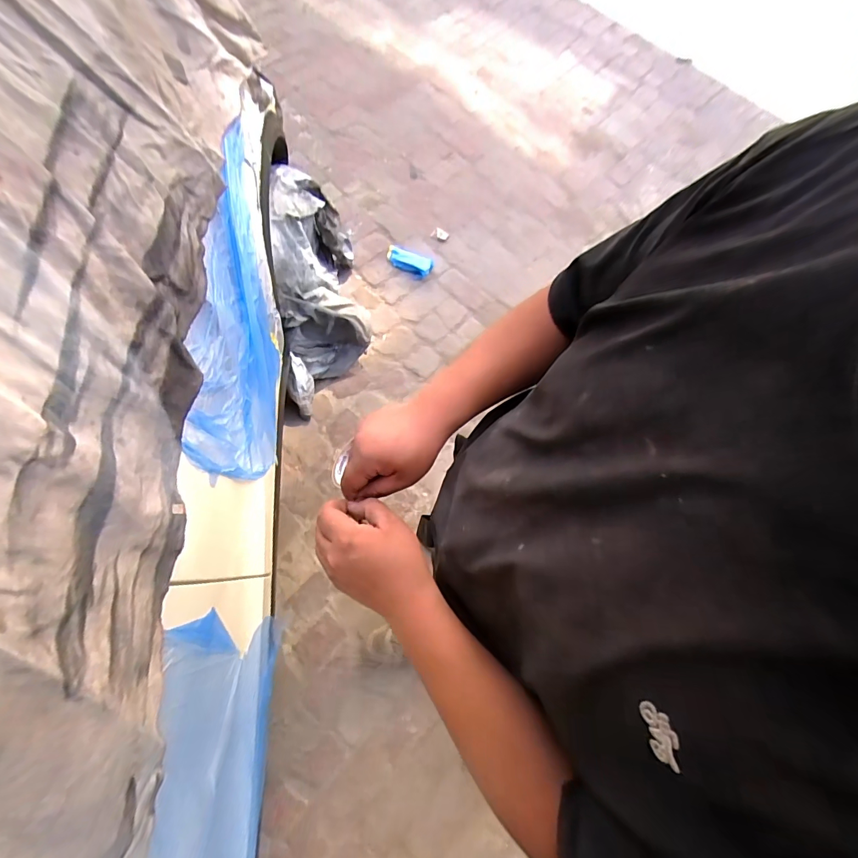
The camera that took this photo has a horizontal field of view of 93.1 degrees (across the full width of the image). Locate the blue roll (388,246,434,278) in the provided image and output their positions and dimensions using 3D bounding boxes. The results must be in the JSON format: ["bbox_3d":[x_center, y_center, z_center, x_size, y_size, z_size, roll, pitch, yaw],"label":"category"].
[{"bbox_3d":[-0.088,-0.724,1.745,0.212,0.063,0.088,24,73,5],"label":"blue roll"}]

